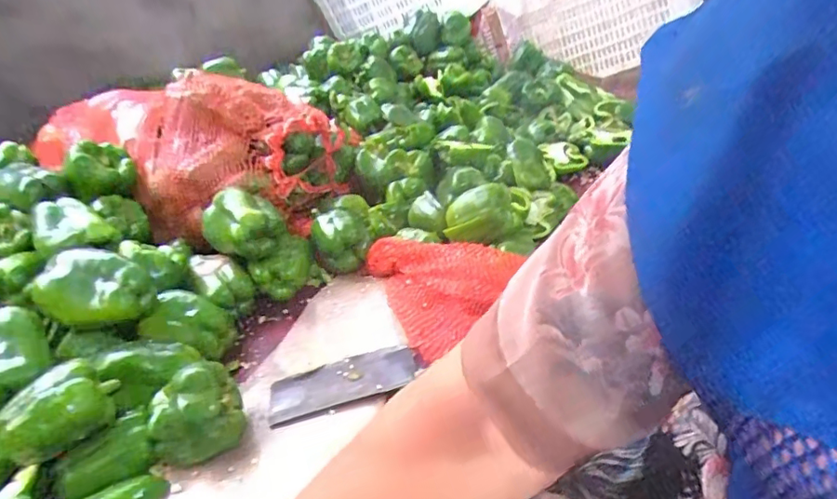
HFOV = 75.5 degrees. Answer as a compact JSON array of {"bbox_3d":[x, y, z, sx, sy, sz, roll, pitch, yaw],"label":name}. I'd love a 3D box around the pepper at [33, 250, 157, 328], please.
[{"bbox_3d":[-0.373,0.056,0.629,0.116,0.090,0.062,-23,32,-26],"label":"pepper"}]

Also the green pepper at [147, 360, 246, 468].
[{"bbox_3d":[-0.224,0.167,0.543,0.087,0.077,0.061,-17,30,-17],"label":"green pepper"}]

